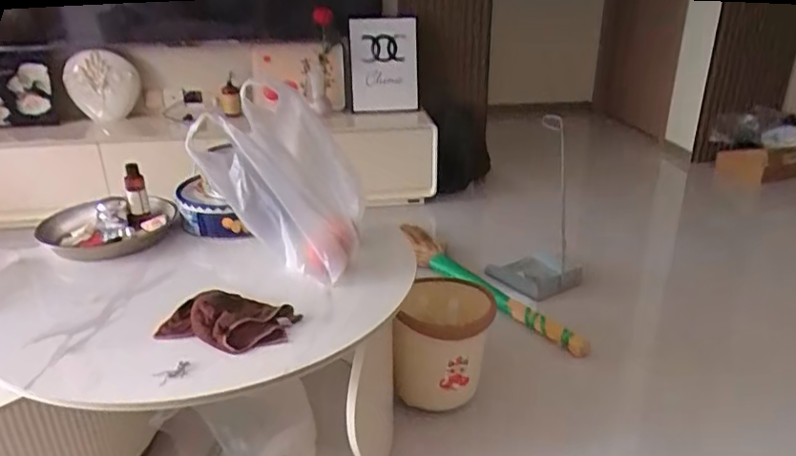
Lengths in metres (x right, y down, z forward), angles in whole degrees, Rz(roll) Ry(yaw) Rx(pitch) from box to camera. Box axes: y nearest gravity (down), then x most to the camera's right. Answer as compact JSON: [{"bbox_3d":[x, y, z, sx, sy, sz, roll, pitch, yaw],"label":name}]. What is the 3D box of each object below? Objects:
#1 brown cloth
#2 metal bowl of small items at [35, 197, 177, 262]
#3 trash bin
[{"bbox_3d":[-0.269,0.140,0.926,0.197,0.041,0.124,8,26,19],"label":"brown cloth"},{"bbox_3d":[-0.608,-0.006,1.234,0.205,0.057,0.247,3,25,8],"label":"metal bowl of small items"},{"bbox_3d":[0.109,0.278,1.365,0.206,0.250,0.211,3,25,9],"label":"trash bin"}]

